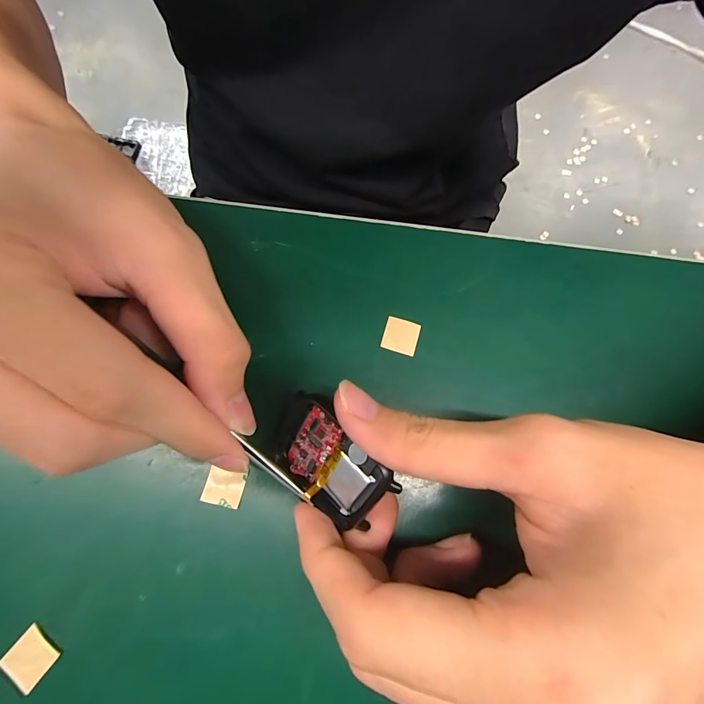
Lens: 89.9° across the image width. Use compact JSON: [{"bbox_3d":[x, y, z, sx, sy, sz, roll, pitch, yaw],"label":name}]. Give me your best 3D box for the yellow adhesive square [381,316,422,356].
[{"bbox_3d":[0.022,-0.007,0.159,0.015,0.004,0.015,17,76,3],"label":"yellow adhesive square"}]

